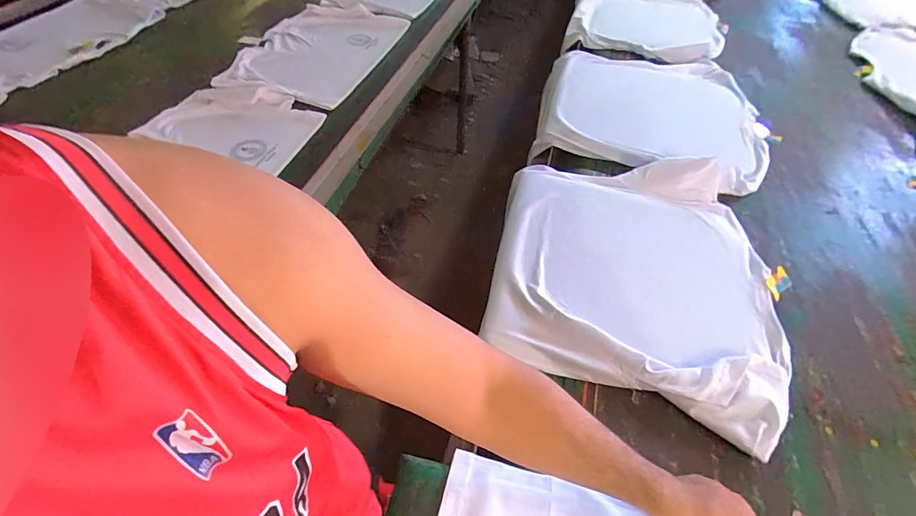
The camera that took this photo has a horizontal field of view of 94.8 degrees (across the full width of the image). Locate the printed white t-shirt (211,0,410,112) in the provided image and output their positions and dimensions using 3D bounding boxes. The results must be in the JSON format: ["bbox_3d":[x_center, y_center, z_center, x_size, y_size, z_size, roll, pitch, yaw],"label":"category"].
[{"bbox_3d":[-0.385,-0.582,1.162,0.353,0.042,0.515,16,51,12],"label":"printed white t-shirt"}]

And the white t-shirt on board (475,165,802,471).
[{"bbox_3d":[0.303,0.004,0.740,0.454,0.035,0.536,10,50,7],"label":"white t-shirt on board"}]

